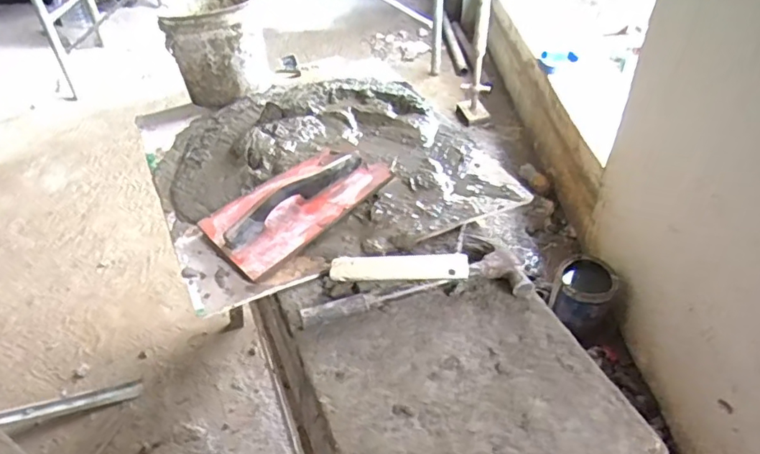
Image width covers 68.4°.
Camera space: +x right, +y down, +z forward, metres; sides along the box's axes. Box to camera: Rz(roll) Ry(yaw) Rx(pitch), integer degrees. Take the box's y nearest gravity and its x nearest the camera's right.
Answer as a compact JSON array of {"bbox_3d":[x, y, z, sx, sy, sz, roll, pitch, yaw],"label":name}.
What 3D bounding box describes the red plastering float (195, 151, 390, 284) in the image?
[{"bbox_3d":[-0.127,-0.049,0.883,0.291,0.063,0.151,-34,51,-30],"label":"red plastering float"}]

